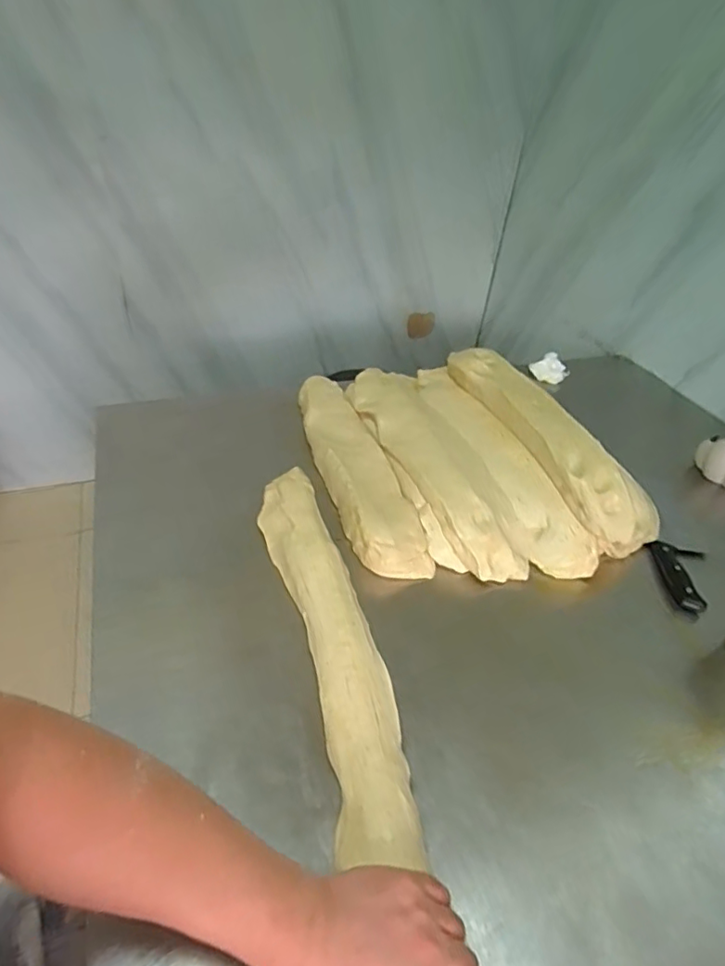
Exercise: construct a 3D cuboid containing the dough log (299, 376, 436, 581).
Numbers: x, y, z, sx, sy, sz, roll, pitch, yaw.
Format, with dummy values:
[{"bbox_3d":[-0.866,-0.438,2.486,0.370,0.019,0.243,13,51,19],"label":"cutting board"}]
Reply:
[{"bbox_3d":[-0.027,-0.042,0.968,0.108,0.068,0.559,-7,37,-15],"label":"dough log"}]

